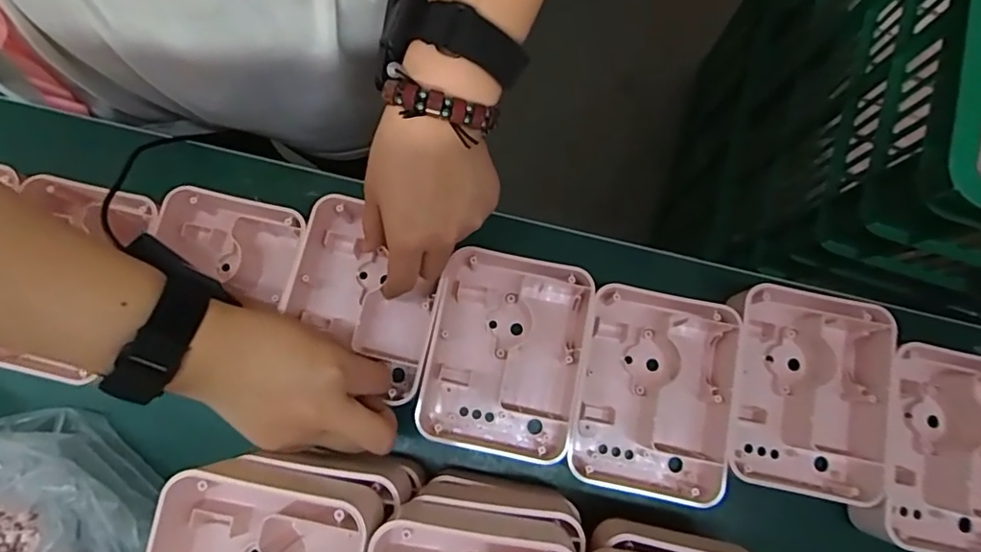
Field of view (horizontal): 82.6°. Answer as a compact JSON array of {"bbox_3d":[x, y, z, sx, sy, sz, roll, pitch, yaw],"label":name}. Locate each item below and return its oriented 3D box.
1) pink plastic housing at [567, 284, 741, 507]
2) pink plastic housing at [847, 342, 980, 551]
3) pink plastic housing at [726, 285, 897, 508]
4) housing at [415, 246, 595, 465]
[{"bbox_3d":[0.108,0.077,0.373,0.101,0.035,0.133,10,78,1],"label":"pink plastic housing"},{"bbox_3d":[0.299,0.112,0.365,0.099,0.041,0.138,17,79,2],"label":"pink plastic housing"},{"bbox_3d":[0.209,0.077,0.380,0.103,0.045,0.133,7,78,0],"label":"pink plastic housing"},{"bbox_3d":[0.010,0.053,0.378,0.101,0.035,0.129,10,78,1],"label":"housing"}]

